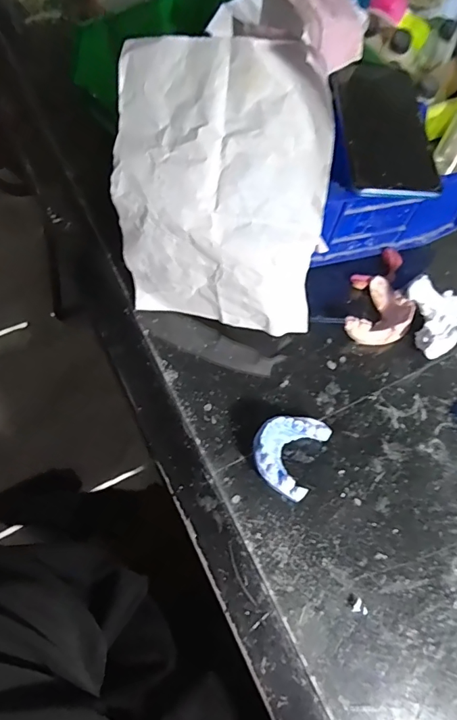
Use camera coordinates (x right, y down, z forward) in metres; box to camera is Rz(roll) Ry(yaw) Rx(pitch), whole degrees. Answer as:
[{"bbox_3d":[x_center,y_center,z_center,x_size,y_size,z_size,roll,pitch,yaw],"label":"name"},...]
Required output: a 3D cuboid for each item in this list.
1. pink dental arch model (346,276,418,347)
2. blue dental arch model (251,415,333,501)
[{"bbox_3d":[0.137,-0.038,0.410,0.047,0.025,0.069,33,67,12],"label":"pink dental arch model"},{"bbox_3d":[0.045,0.069,0.349,0.049,0.027,0.061,24,65,8],"label":"blue dental arch model"}]

